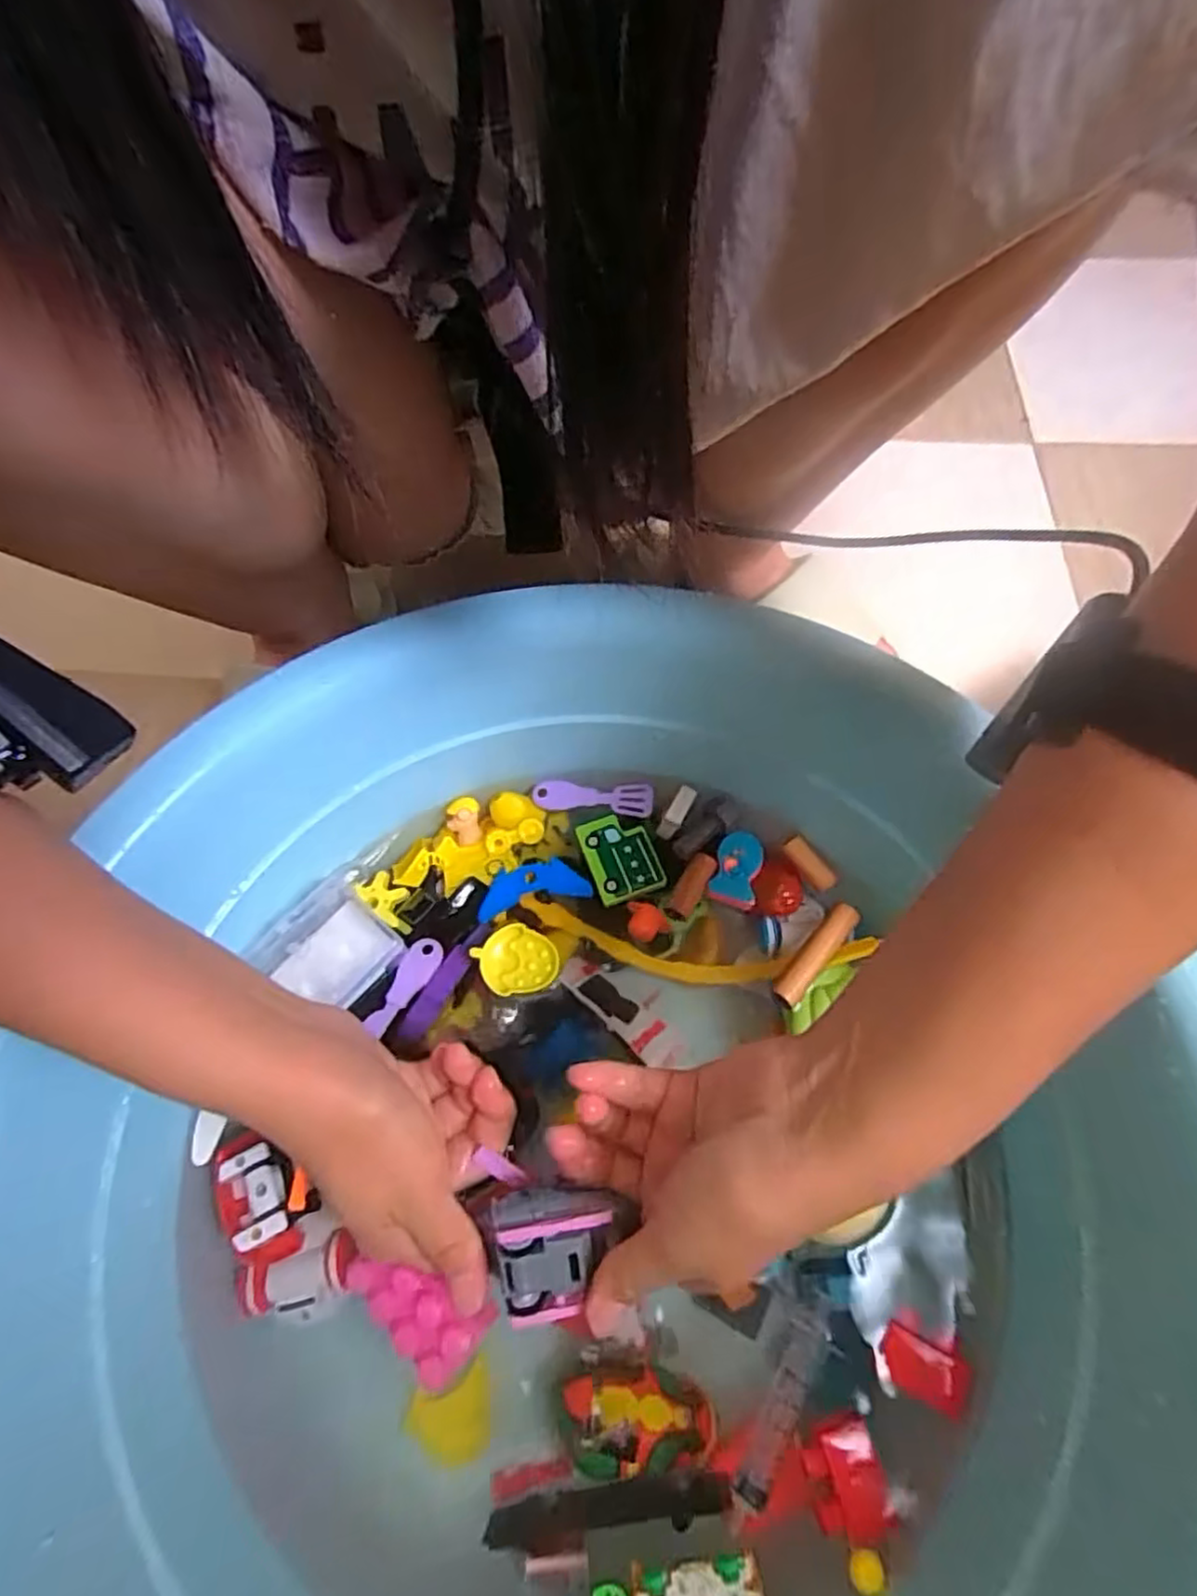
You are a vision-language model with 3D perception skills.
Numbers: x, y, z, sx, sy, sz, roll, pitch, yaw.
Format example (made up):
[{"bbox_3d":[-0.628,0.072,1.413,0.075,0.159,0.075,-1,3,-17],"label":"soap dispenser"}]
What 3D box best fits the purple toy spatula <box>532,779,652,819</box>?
[{"bbox_3d":[-0.003,0.000,0.393,0.067,0.008,0.018,1,62,3],"label":"purple toy spatula"}]

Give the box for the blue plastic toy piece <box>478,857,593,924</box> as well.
[{"bbox_3d":[-0.036,0.048,0.375,0.059,0.009,0.023,-16,62,-6],"label":"blue plastic toy piece"}]

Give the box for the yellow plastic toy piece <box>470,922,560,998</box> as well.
[{"bbox_3d":[-0.040,0.081,0.351,0.037,0.014,0.034,-1,62,2],"label":"yellow plastic toy piece"}]

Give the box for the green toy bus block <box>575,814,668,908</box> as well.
[{"bbox_3d":[0.011,0.030,0.375,0.036,0.004,0.048,-19,63,-7],"label":"green toy bus block"}]

